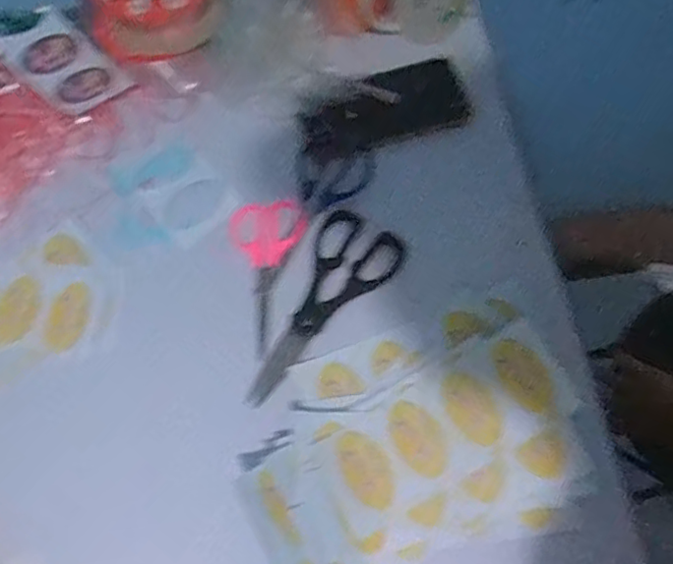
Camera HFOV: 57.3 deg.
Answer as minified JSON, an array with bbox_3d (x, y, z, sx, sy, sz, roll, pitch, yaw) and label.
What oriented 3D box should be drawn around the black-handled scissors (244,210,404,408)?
[{"bbox_3d":[-0.018,0.021,0.535,0.073,0.006,0.193,31,73,12],"label":"black-handled scissors"}]

